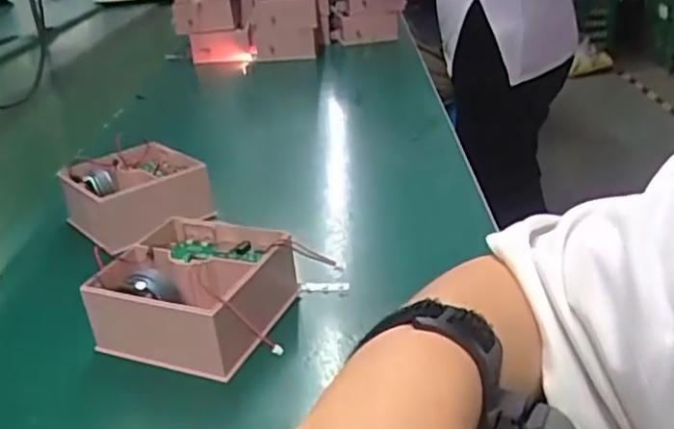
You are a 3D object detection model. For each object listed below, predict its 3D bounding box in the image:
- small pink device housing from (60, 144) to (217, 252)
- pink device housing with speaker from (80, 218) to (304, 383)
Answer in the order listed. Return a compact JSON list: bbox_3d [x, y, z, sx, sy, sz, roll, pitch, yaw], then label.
[{"bbox_3d":[-0.180,-0.019,0.614,0.107,0.057,0.100,-24,31,-32],"label":"small pink device housing"},{"bbox_3d":[-0.089,0.052,0.452,0.117,0.058,0.116,1,27,15],"label":"pink device housing with speaker"}]

